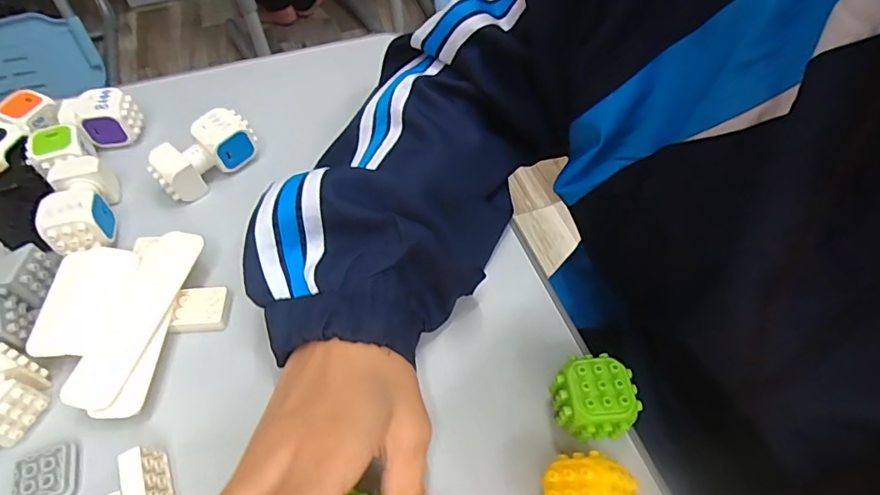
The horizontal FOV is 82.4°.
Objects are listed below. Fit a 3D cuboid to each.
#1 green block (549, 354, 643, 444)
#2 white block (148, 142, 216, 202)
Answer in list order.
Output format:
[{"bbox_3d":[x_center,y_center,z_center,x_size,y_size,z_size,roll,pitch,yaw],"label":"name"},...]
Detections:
[{"bbox_3d":[0.075,0.078,0.252,0.035,0.039,0.037,-3,54,-5],"label":"green block"},{"bbox_3d":[-0.175,-0.050,0.341,0.026,0.034,0.032,21,56,12],"label":"white block"}]

